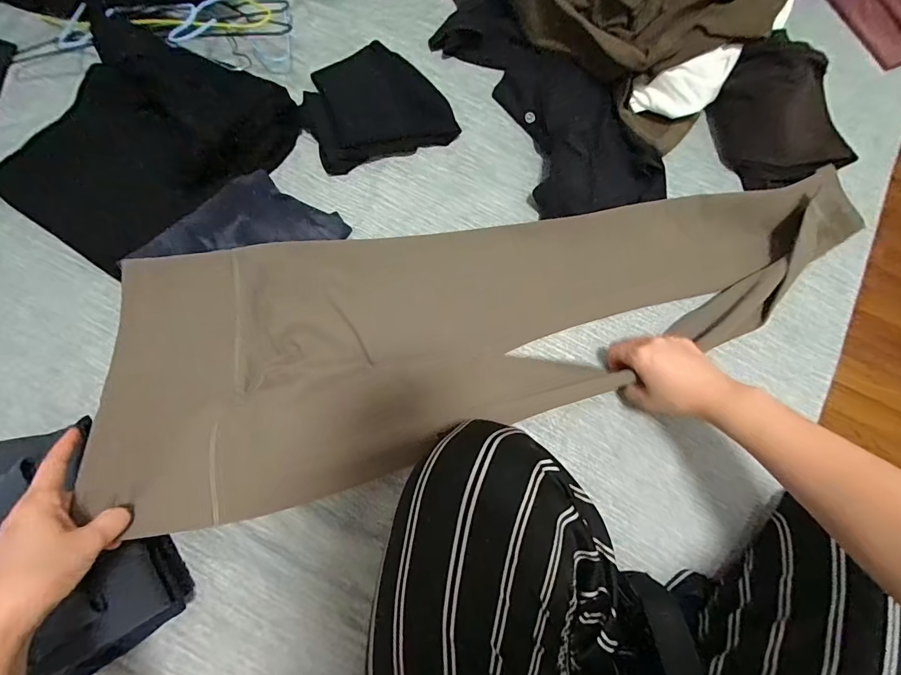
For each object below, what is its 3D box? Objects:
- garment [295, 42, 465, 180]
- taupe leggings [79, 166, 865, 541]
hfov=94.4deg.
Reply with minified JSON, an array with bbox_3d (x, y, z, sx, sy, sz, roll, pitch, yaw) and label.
[{"bbox_3d":[-0.105,-0.316,0.567,0.182,0.028,0.158,-23,78,-7],"label":"garment"},{"bbox_3d":[0.050,-0.033,0.479,0.803,0.084,0.267,-14,77,-9],"label":"taupe leggings"}]

